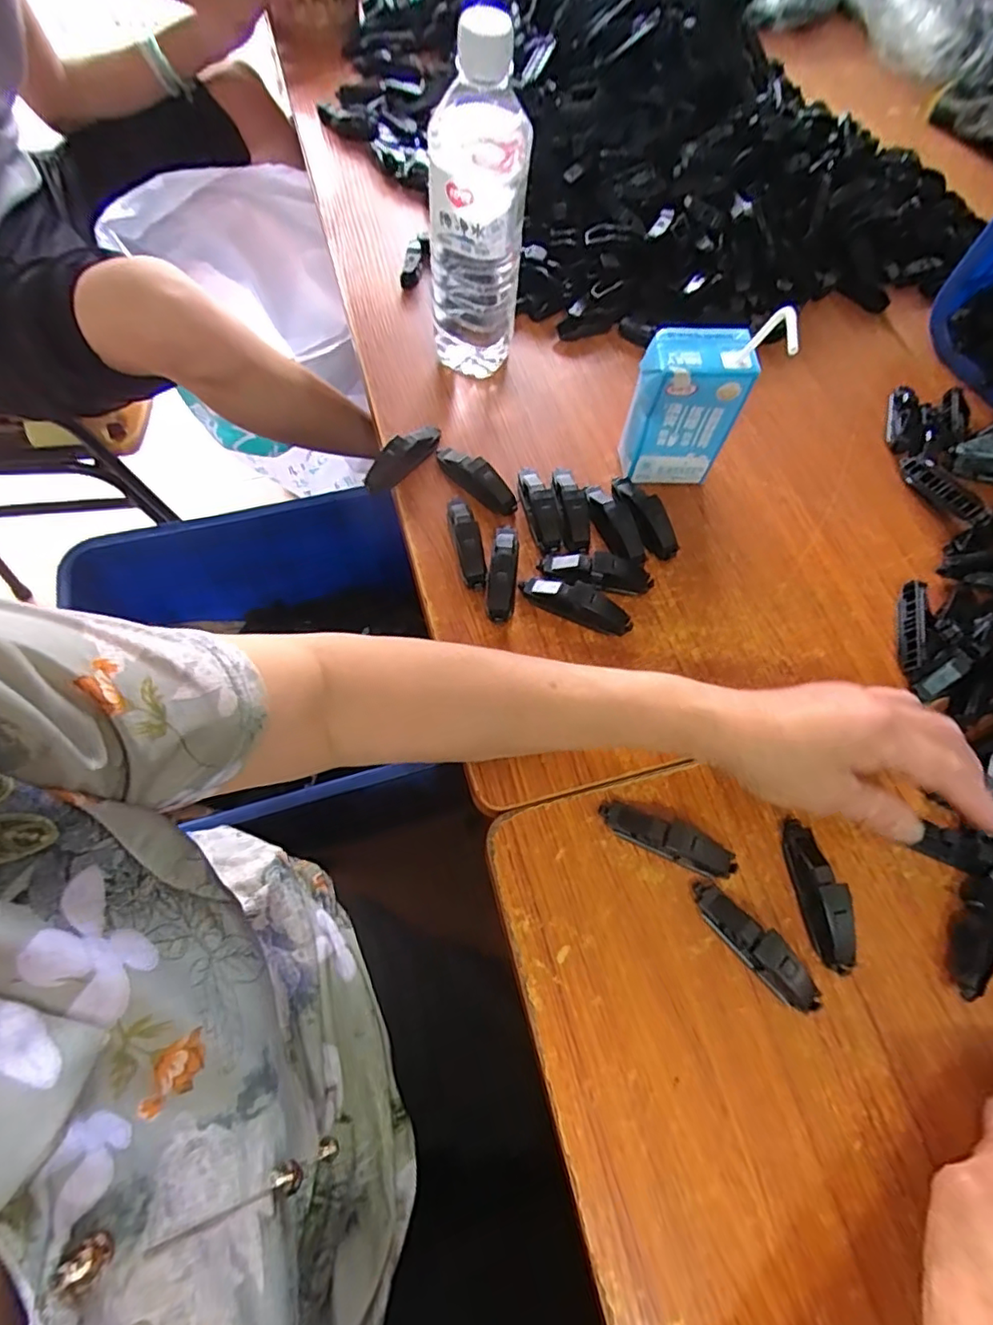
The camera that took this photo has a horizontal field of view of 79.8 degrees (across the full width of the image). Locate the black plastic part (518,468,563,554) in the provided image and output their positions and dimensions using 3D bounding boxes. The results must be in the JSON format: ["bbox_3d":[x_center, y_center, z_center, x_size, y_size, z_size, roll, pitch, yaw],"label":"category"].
[{"bbox_3d":[0.033,-0.116,0.440,0.020,0.021,0.074,-13,67,-9],"label":"black plastic part"}]

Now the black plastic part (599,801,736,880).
[{"bbox_3d":[0.101,0.102,0.346,0.081,0.023,0.018,25,67,7],"label":"black plastic part"}]

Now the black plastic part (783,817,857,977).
[{"bbox_3d":[0.183,0.130,0.337,0.019,0.024,0.080,-2,66,-5],"label":"black plastic part"}]

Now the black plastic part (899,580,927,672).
[{"bbox_3d":[0.292,-0.025,0.416,0.010,0.017,0.071,14,66,3],"label":"black plastic part"}]

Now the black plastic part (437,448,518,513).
[{"bbox_3d":[-0.016,-0.141,0.450,0.079,0.023,0.015,42,70,14],"label":"black plastic part"}]

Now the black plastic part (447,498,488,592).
[{"bbox_3d":[-0.022,-0.088,0.425,0.019,0.023,0.077,-13,67,-9],"label":"black plastic part"}]

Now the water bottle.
[{"bbox_3d":[-0.015,-0.309,0.430,0.066,0.209,0.053,-3,66,-5],"label":"water bottle"}]

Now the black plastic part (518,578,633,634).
[{"bbox_3d":[0.056,-0.041,0.408,0.079,0.022,0.018,20,66,5],"label":"black plastic part"}]

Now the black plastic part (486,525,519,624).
[{"bbox_3d":[0.004,-0.067,0.416,0.019,0.020,0.079,6,66,-1],"label":"black plastic part"}]

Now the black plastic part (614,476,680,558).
[{"bbox_3d":[0.109,-0.112,0.444,0.025,0.017,0.076,-20,69,-12],"label":"black plastic part"}]

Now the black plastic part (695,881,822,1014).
[{"bbox_3d":[0.143,0.156,0.326,0.019,0.022,0.080,-38,73,-18],"label":"black plastic part"}]

